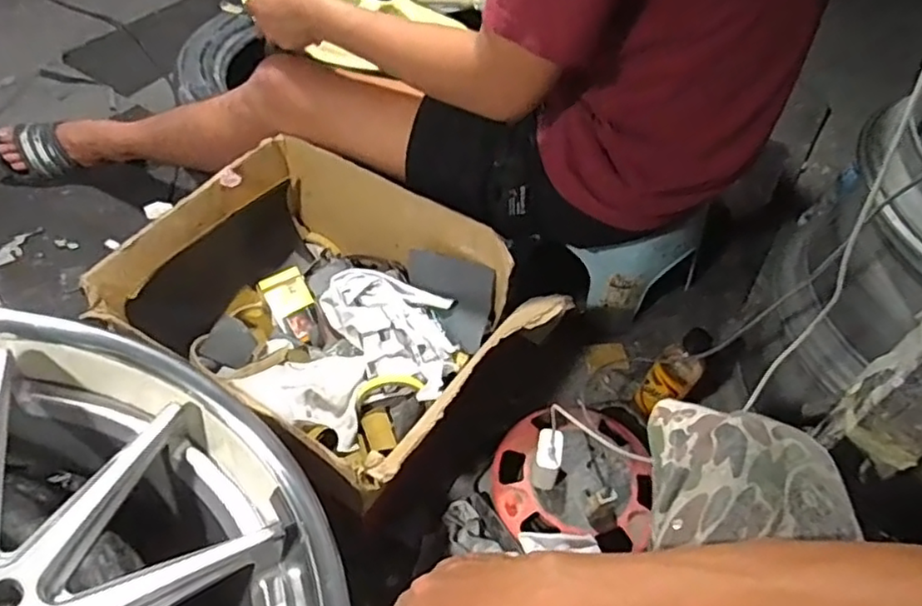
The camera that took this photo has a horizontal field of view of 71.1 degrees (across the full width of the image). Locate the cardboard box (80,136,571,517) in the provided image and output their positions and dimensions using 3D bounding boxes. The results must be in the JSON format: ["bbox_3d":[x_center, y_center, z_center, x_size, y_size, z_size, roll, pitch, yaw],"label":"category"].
[{"bbox_3d":[-0.157,0.038,0.818,0.466,0.237,0.344,26,55,15],"label":"cardboard box"}]

